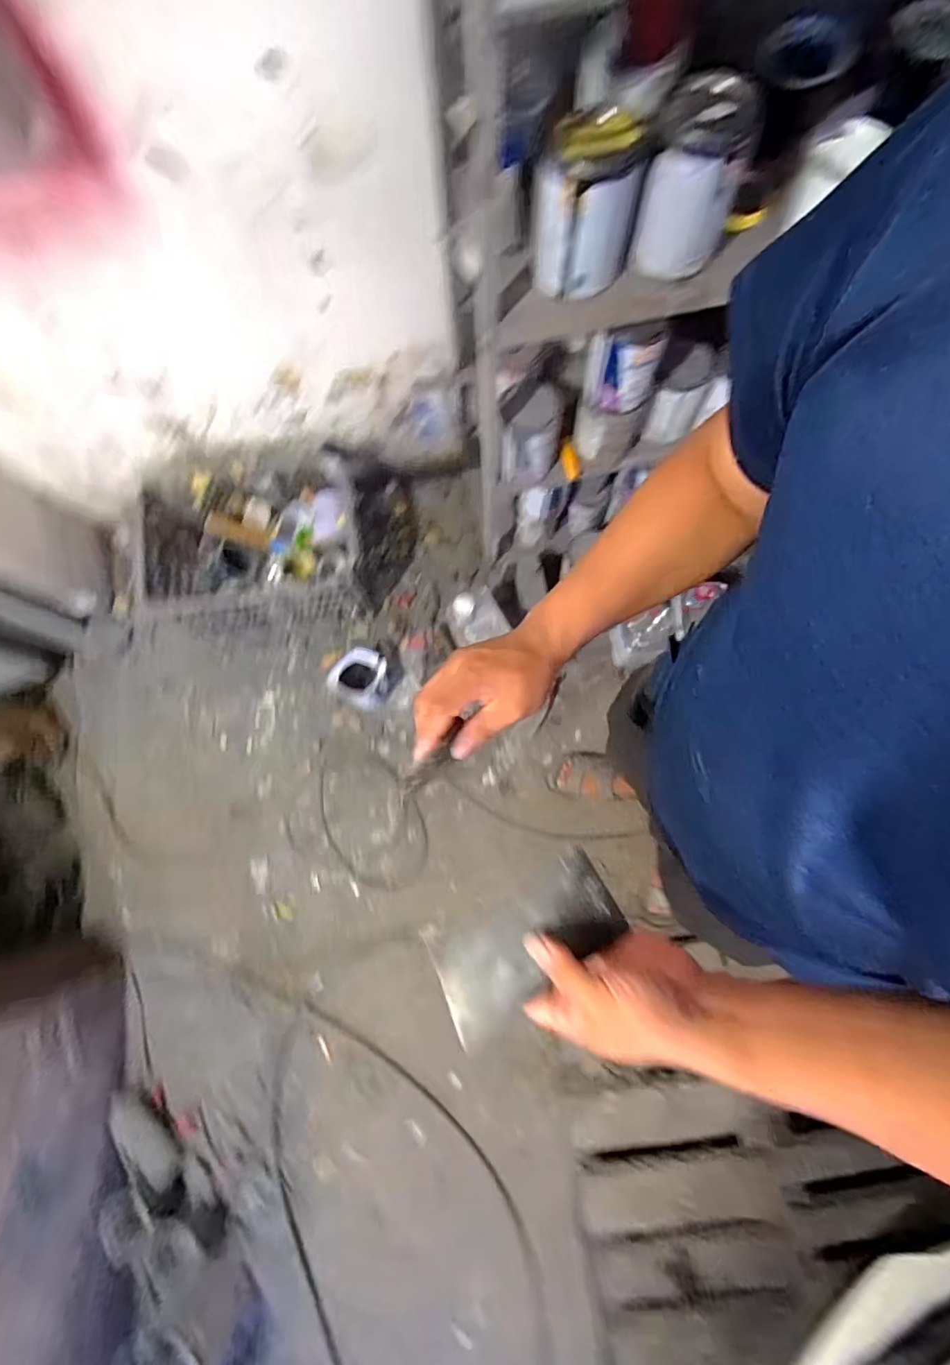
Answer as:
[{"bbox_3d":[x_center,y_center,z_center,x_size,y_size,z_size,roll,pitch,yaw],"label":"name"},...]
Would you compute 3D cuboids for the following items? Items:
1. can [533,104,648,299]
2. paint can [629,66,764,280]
[{"bbox_3d":[0.123,-0.541,0.595,0.110,0.127,0.110,0,77,2],"label":"can"},{"bbox_3d":[0.245,-0.565,0.589,0.108,0.132,0.116,14,78,5],"label":"paint can"}]

